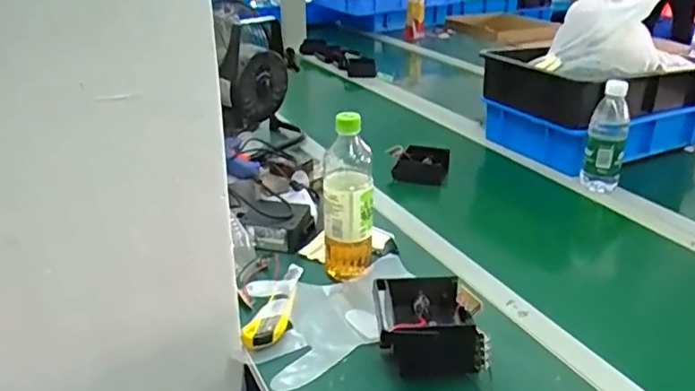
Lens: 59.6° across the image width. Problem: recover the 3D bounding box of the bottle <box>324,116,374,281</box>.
[{"bbox_3d":[0.001,0.004,0.768,0.061,0.218,0.056,-2,25,-3],"label":"bottle"}]

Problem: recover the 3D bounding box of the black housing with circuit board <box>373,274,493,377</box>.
[{"bbox_3d":[0.087,0.144,0.639,0.109,0.076,0.096,-1,25,0],"label":"black housing with circuit board"}]

